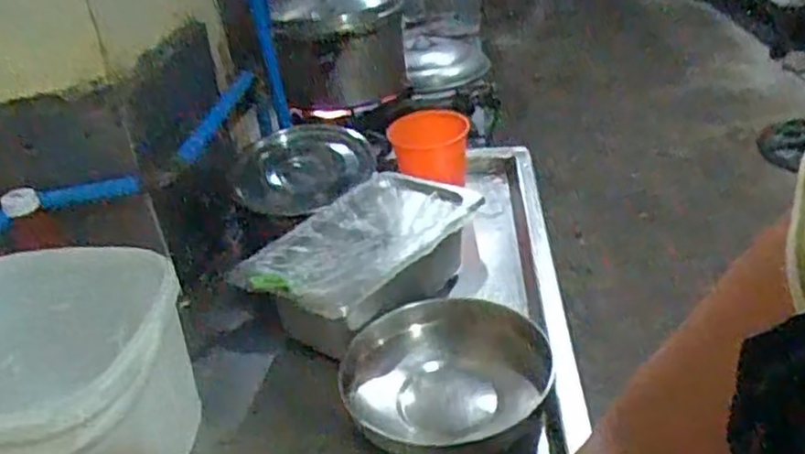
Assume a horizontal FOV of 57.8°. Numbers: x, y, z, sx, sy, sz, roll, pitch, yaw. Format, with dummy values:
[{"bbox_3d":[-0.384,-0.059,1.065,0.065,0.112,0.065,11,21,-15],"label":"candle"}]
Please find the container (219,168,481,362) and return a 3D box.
[{"bbox_3d":[-0.035,0.045,0.837,0.174,0.094,0.272,17,38,35],"label":"container"}]

